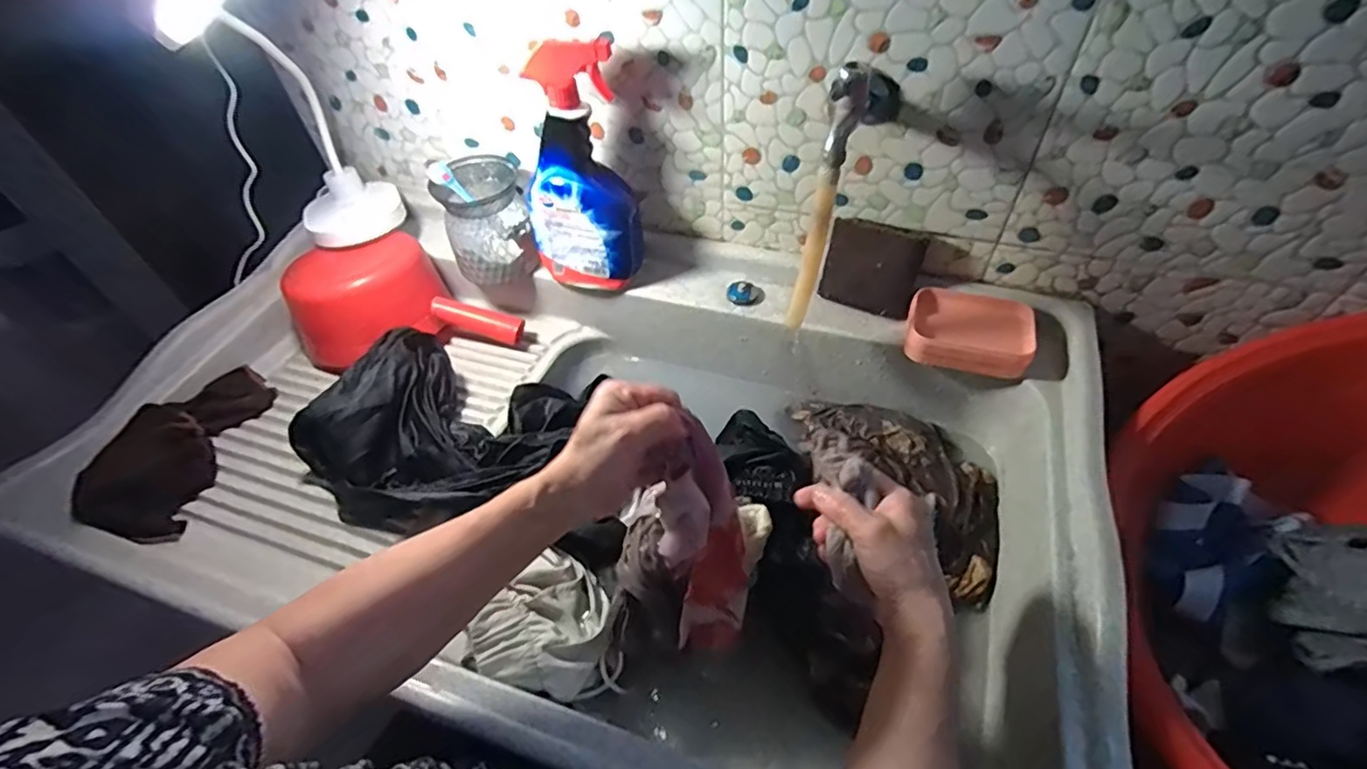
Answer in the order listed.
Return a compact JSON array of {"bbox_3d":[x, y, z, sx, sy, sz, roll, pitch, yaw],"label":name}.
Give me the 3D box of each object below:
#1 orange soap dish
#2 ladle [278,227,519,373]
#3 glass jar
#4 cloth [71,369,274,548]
[{"bbox_3d":[0.305,-0.058,0.653,0.121,0.031,0.088,11,52,13],"label":"orange soap dish"},{"bbox_3d":[-0.348,-0.112,0.753,0.248,0.101,0.141,-12,50,-6],"label":"ladle"},{"bbox_3d":[-0.242,-0.205,0.750,0.098,0.120,0.110,-17,51,-10],"label":"glass jar"},{"bbox_3d":[-0.532,0.058,0.646,0.100,0.021,0.221,24,42,-20],"label":"cloth"}]

